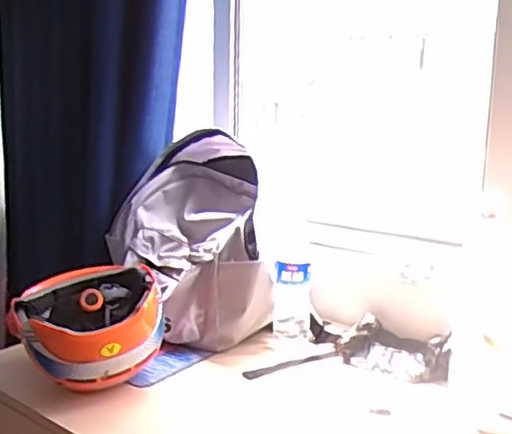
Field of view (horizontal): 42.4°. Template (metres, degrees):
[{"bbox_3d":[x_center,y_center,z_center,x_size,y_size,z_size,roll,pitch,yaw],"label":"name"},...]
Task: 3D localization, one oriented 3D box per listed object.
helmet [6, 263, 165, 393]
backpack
[{"bbox_3d":[-0.274,0.171,1.056,0.221,0.137,0.266,-2,11,-16],"label":"helmet"},{"bbox_3d":[-0.119,0.029,1.301,0.275,0.323,0.380,-4,12,-24],"label":"backpack"}]

